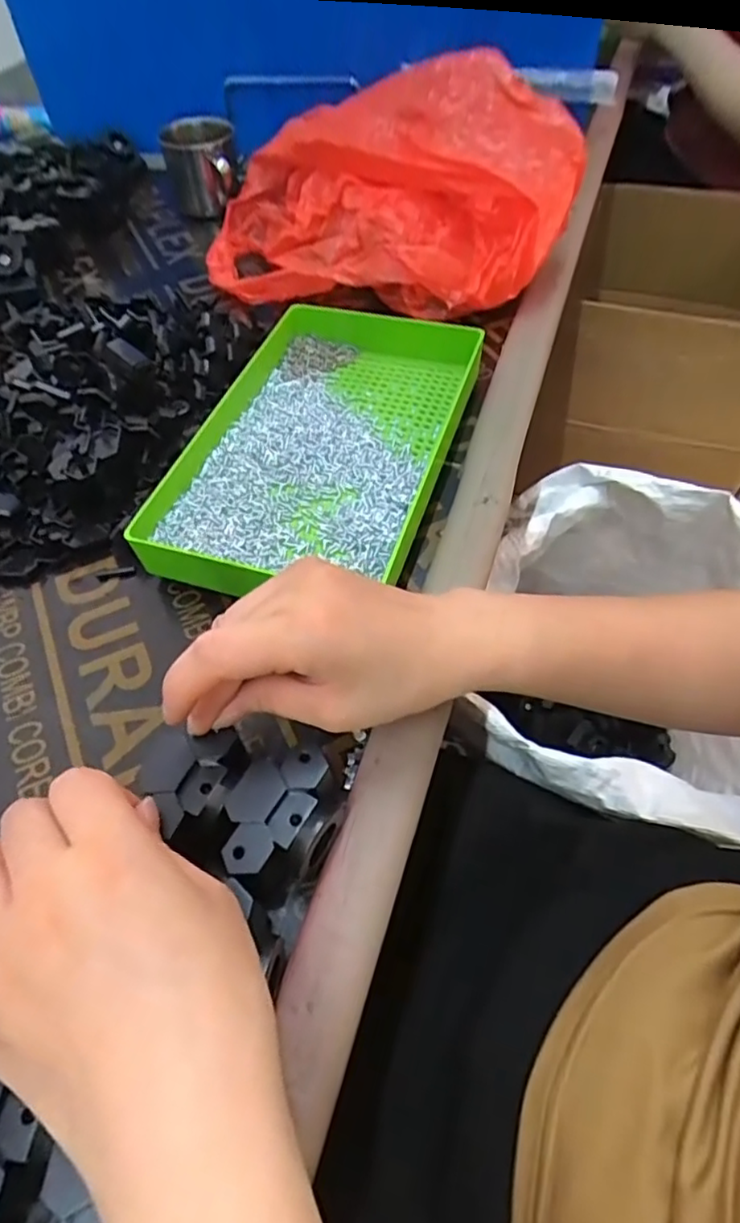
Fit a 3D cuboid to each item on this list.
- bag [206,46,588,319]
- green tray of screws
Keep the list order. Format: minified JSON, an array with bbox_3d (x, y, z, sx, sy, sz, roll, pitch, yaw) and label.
[{"bbox_3d":[0.006,-0.349,0.510,0.306,0.118,0.169,14,56,13],"label":"bag"},{"bbox_3d":[-0.031,-0.109,0.407,0.156,0.036,0.246,14,56,12],"label":"green tray of screws"}]

